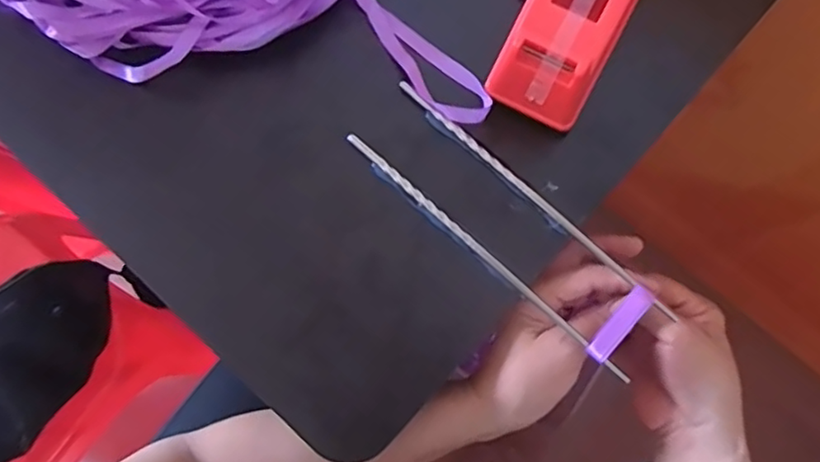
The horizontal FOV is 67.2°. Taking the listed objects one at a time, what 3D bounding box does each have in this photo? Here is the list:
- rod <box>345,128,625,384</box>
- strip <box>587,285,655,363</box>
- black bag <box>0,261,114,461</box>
[{"bbox_3d":[0.044,0.013,0.378,0.220,0.008,0.007,42,82,8],"label":"rod"},{"bbox_3d":[0.124,0.055,0.363,0.013,0.004,0.048,40,83,27],"label":"strip"},{"bbox_3d":[-0.402,0.142,0.595,0.129,0.059,0.274,36,66,8],"label":"black bag"}]

